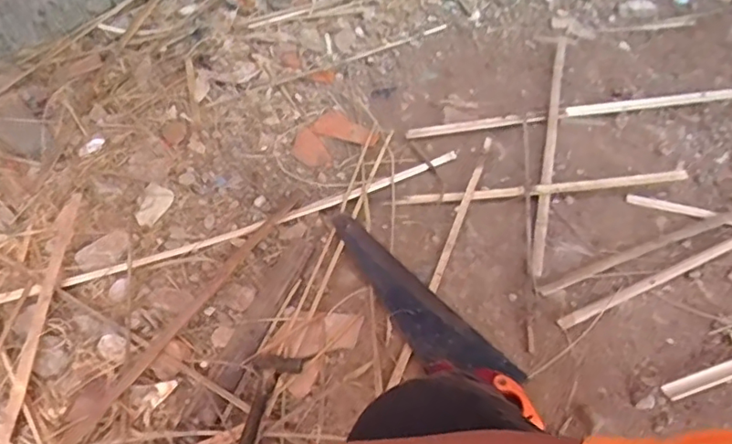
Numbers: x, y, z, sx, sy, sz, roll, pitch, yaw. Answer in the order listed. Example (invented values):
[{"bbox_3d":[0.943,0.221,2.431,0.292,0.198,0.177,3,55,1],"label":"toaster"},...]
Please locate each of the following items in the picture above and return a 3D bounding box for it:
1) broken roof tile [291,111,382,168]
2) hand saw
[{"bbox_3d":[-0.081,-0.179,1.268,0.153,0.023,0.158,-32,55,-22],"label":"broken roof tile"},{"bbox_3d":[0.083,0.144,0.955,0.110,0.032,0.482,-33,55,-23],"label":"hand saw"}]

